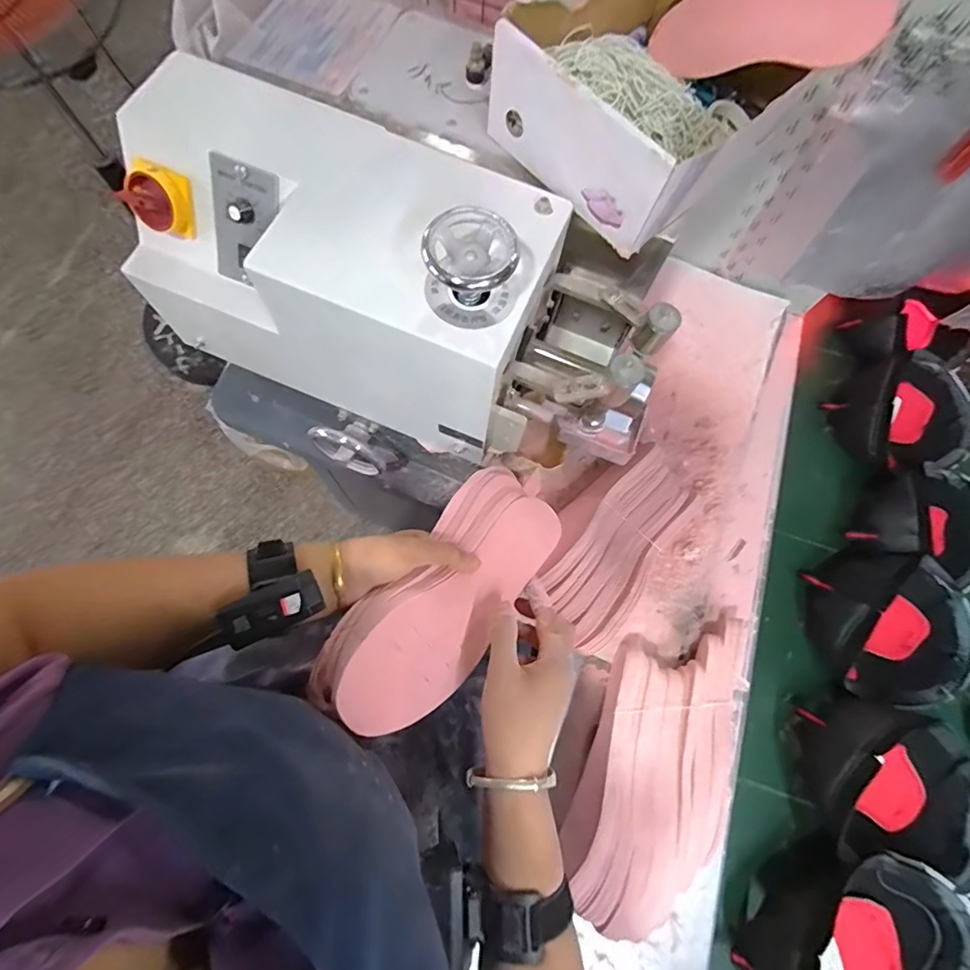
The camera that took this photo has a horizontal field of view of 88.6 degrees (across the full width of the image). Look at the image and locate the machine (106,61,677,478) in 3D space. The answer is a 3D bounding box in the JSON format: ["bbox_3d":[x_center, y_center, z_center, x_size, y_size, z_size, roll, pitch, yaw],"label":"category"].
[{"bbox_3d":[-0.072,-0.178,0.511,0.496,0.311,0.271,17,73,4],"label":"machine"}]

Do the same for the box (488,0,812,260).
[{"bbox_3d":[0.147,-0.333,0.409,0.233,0.086,0.186,-40,78,-13],"label":"box"}]

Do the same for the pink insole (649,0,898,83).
[{"bbox_3d":[0.220,-0.368,0.404,0.078,0.012,0.194,-55,54,24],"label":"pink insole"}]

